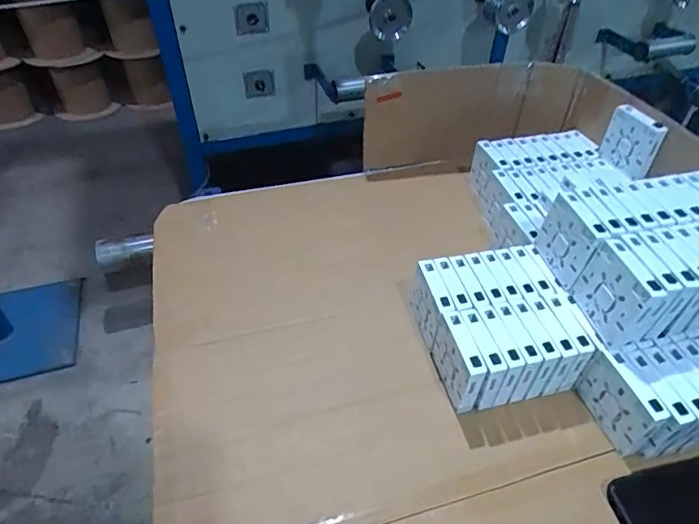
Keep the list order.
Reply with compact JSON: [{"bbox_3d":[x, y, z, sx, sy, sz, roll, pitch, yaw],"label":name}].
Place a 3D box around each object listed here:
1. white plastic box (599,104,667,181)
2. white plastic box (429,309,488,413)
[{"bbox_3d":[0.435,-0.182,0.742,0.023,0.090,0.086,-13,46,-14],"label":"white plastic box"},{"bbox_3d":[0.125,0.116,0.561,0.023,0.087,0.087,-9,45,-10],"label":"white plastic box"}]

